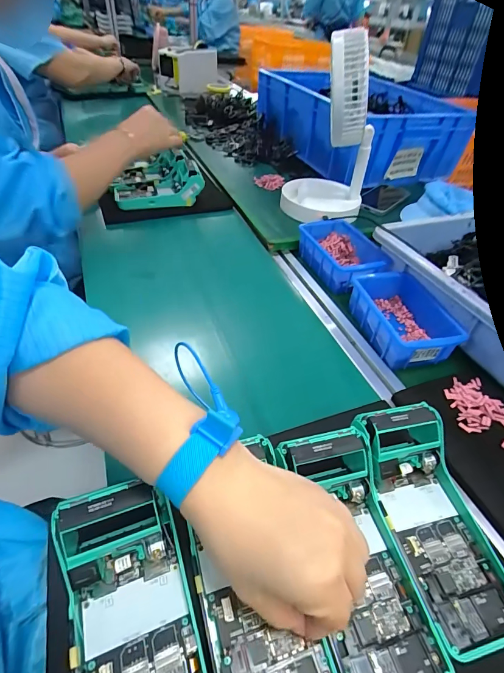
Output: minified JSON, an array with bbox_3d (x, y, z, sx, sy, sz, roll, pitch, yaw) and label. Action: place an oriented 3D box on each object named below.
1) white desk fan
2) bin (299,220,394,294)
[{"bbox_3d":[0.145,-0.350,0.630,0.152,0.280,0.162,14,46,7],"label":"white desk fan"},{"bbox_3d":[0.154,-0.135,0.596,0.106,0.047,0.152,-12,48,-18],"label":"bin"}]

